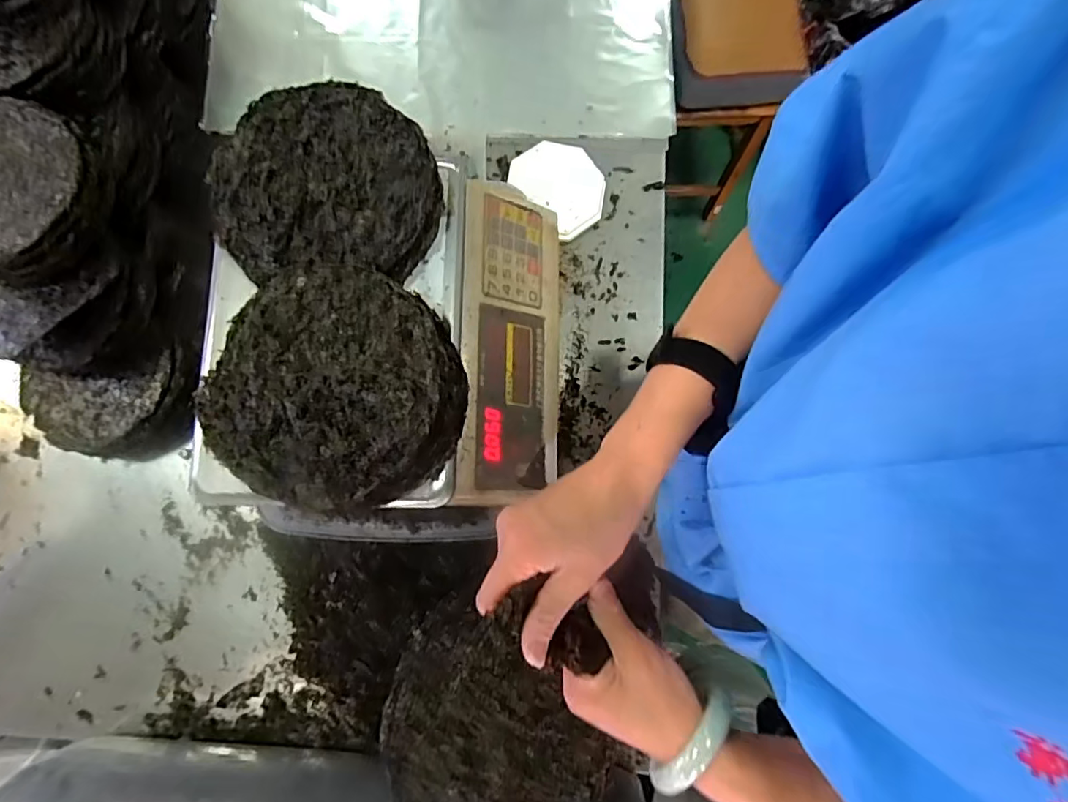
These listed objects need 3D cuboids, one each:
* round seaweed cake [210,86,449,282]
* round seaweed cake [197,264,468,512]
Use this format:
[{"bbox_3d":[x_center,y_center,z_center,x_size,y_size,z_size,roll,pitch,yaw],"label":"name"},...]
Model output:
[{"bbox_3d":[-0.187,-0.198,0.494,0.199,0.023,0.168,-1,81,1],"label":"round seaweed cake"},{"bbox_3d":[-0.165,-0.012,0.458,0.205,0.033,0.191,0,81,1],"label":"round seaweed cake"}]

